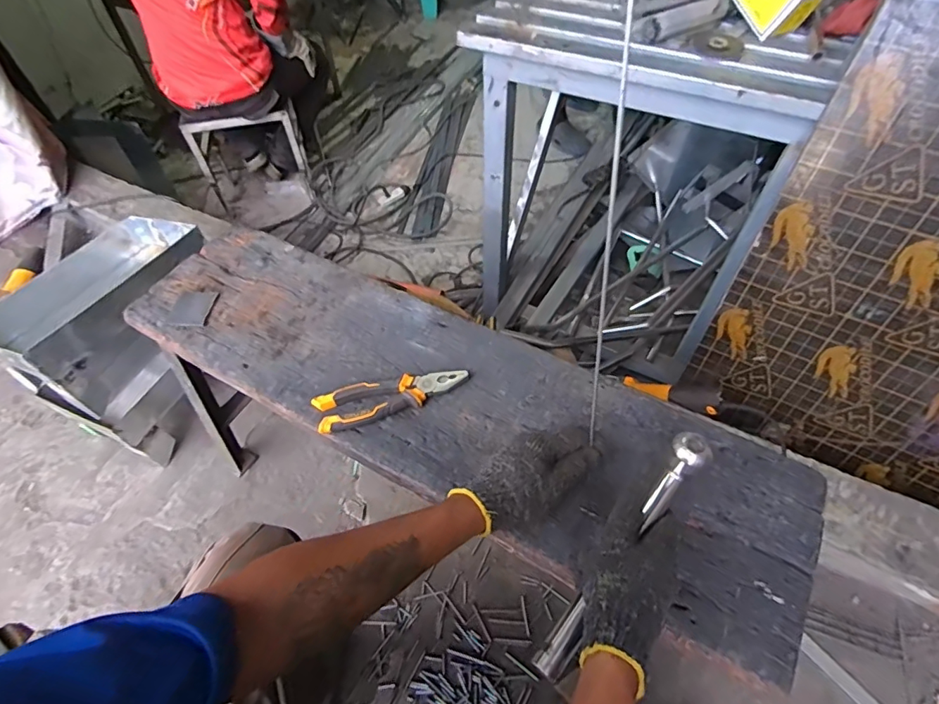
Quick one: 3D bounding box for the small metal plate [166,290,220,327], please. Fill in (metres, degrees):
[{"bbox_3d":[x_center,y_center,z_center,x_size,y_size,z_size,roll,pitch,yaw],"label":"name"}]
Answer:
[{"bbox_3d":[-0.419,-0.066,0.740,0.063,0.005,0.072,5,49,1],"label":"small metal plate"}]

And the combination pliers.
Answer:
[{"bbox_3d":[-0.100,0.056,0.626,0.190,0.020,0.052,-15,54,-10],"label":"combination pliers"}]

